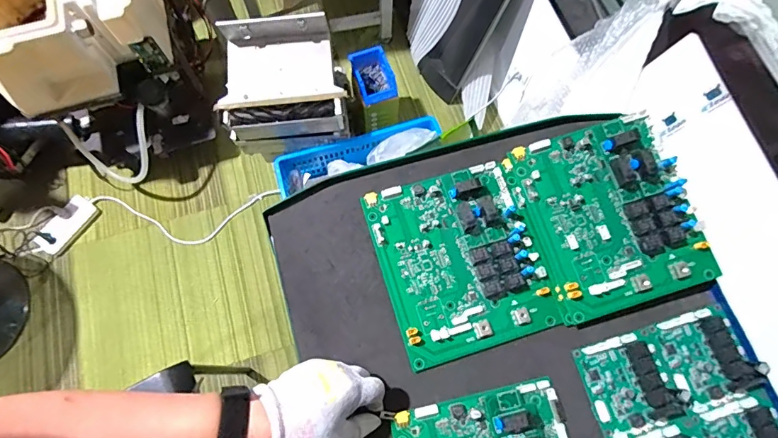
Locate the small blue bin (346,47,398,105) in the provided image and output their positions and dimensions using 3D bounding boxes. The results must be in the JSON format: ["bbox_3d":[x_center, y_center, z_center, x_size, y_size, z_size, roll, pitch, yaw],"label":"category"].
[{"bbox_3d":[-0.045,-0.425,1.310,0.118,0.063,0.164,-19,72,-7],"label":"small blue bin"}]

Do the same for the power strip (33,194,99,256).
[{"bbox_3d":[-1.028,0.019,1.401,0.086,0.036,0.199,35,74,11],"label":"power strip"}]

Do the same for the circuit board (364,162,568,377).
[{"bbox_3d":[0.078,0.043,0.490,0.173,0.030,0.203,-15,71,-6],"label":"circuit board"}]

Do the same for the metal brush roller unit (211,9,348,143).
[{"bbox_3d":[-0.273,-0.355,1.171,0.312,0.216,0.265,-1,70,-1],"label":"metal brush roller unit"}]

